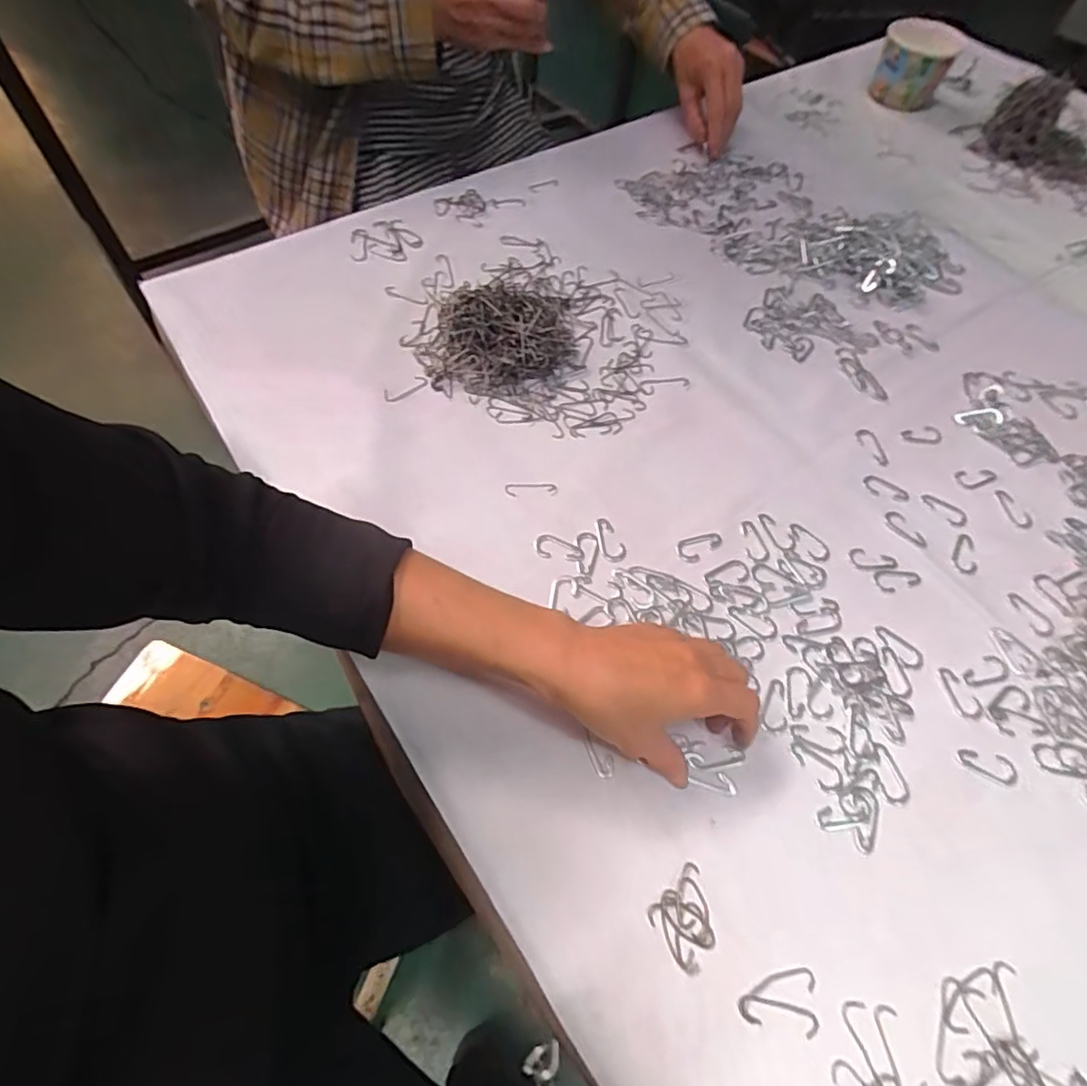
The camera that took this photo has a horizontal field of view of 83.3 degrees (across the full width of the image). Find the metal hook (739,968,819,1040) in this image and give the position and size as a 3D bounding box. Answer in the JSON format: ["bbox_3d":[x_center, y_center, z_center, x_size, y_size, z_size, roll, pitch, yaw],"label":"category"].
[{"bbox_3d":[0.125,0.243,0.325,0.041,0.004,0.029,8,61,1],"label":"metal hook"}]

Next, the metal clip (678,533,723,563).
[{"bbox_3d":[0.120,0.003,0.462,0.036,0.004,0.019,-13,62,-11],"label":"metal clip"}]

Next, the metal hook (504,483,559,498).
[{"bbox_3d":[-0.009,-0.043,0.478,0.041,0.004,0.012,-2,61,-5],"label":"metal hook"}]

